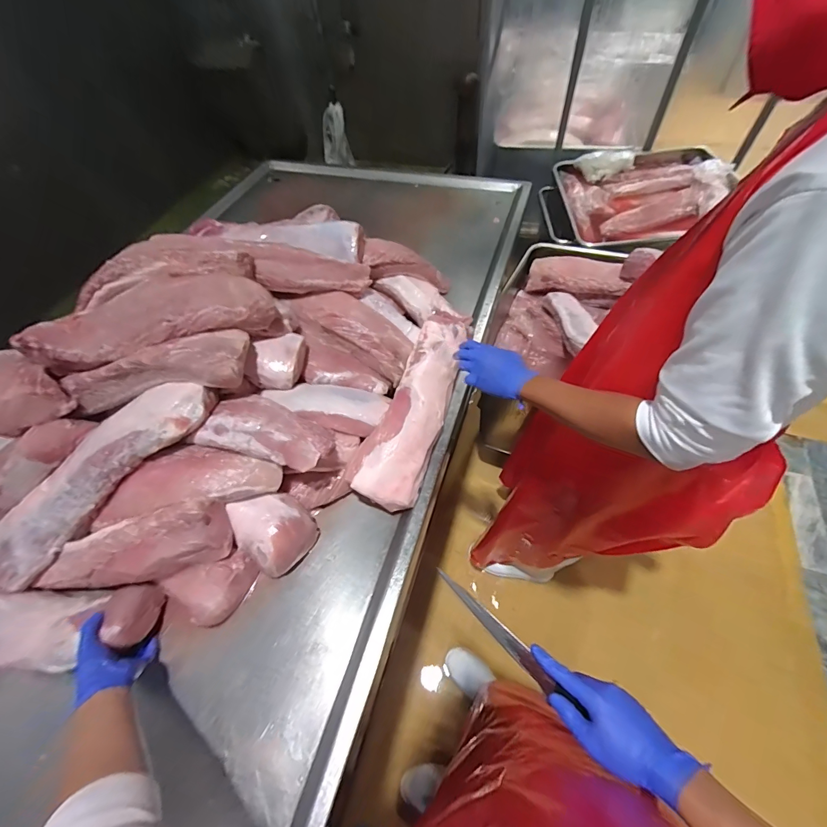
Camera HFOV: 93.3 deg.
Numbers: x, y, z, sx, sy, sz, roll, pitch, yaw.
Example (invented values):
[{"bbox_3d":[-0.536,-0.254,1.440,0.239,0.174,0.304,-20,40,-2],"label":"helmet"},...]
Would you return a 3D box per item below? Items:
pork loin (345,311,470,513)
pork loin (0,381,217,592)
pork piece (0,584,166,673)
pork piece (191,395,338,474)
[{"bbox_3d":[0.021,-0.047,0.844,0.127,0.079,0.518,16,58,15],"label":"pork loin"},{"bbox_3d":[-0.582,0.112,0.715,0.488,0.072,0.140,-43,62,-2],"label":"pork loin"},{"bbox_3d":[-0.643,0.353,0.657,0.403,0.072,0.125,-2,55,5],"label":"pork piece"},{"bbox_3d":[-0.268,0.027,0.719,0.237,0.072,0.120,11,57,11],"label":"pork piece"}]

